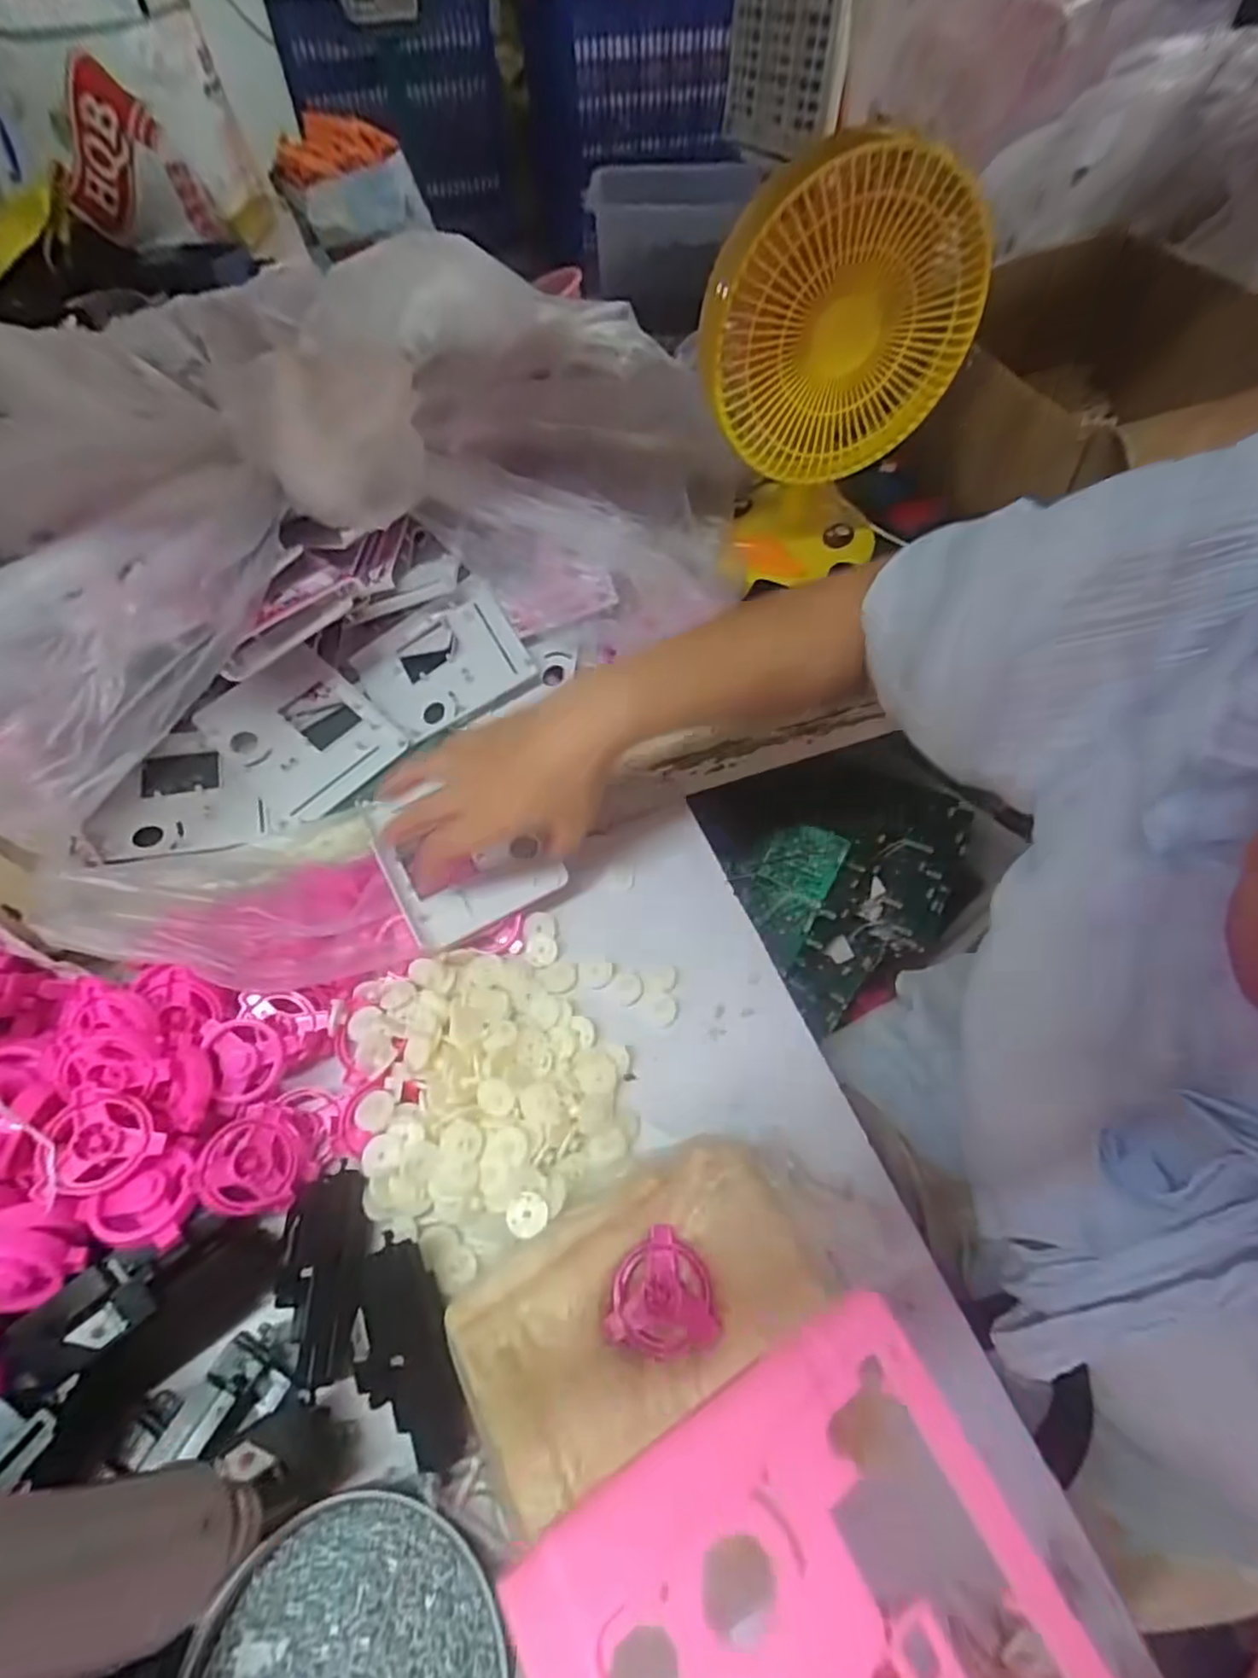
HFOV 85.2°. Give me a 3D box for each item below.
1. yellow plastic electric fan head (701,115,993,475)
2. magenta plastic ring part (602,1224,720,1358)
[{"bbox_3d":[0.160,-0.405,0.535,0.212,0.204,0.066,-11,56,-6],"label":"yellow plastic electric fan head"},{"bbox_3d":[0.014,0.233,0.353,0.054,0.004,0.054,-10,56,-6],"label":"magenta plastic ring part"}]

